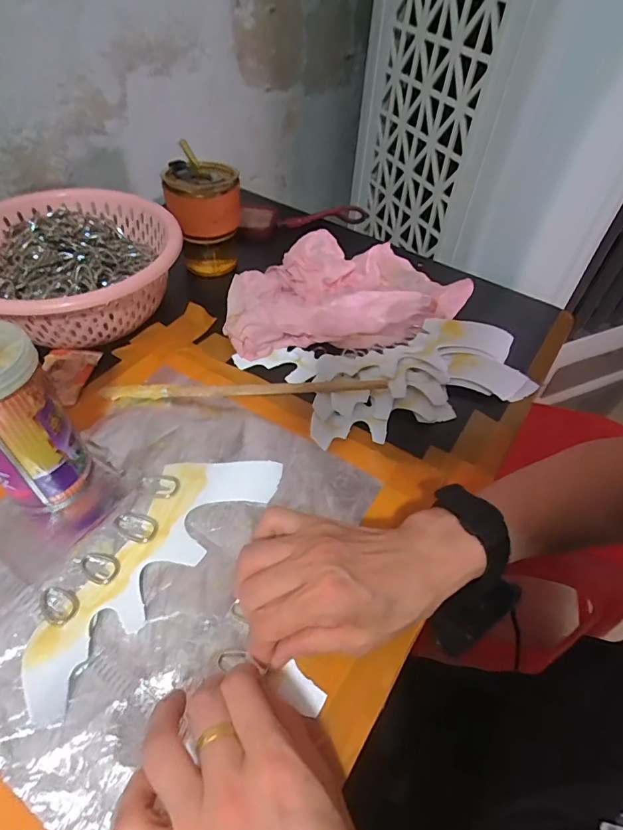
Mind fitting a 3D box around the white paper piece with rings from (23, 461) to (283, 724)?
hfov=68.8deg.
[{"bbox_3d":[-0.117,0.094,0.330,0.081,0.013,0.210,29,53,19],"label":"white paper piece with rings"}]

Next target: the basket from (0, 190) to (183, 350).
[{"bbox_3d":[-0.254,-0.155,0.489,0.211,0.083,0.193,-24,55,-23],"label":"basket"}]

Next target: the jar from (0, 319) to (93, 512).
[{"bbox_3d":[-0.206,0.005,0.318,0.062,0.133,0.056,-32,58,-27],"label":"jar"}]

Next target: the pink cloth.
[{"bbox_3d":[0.041,-0.137,0.509,0.271,0.063,0.129,-8,50,-11],"label":"pink cloth"}]

